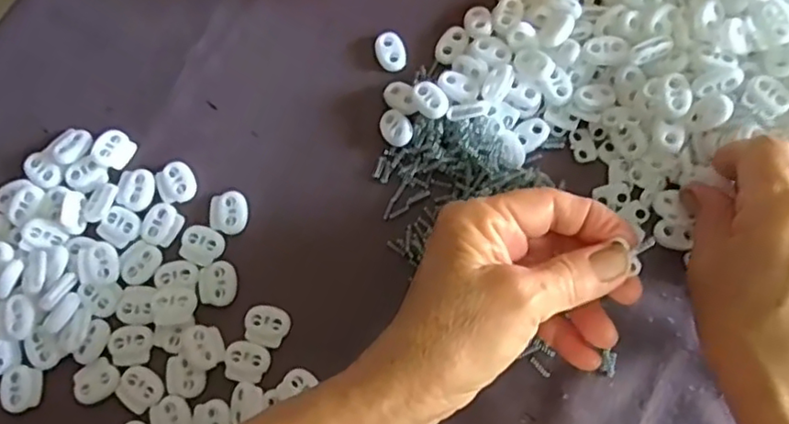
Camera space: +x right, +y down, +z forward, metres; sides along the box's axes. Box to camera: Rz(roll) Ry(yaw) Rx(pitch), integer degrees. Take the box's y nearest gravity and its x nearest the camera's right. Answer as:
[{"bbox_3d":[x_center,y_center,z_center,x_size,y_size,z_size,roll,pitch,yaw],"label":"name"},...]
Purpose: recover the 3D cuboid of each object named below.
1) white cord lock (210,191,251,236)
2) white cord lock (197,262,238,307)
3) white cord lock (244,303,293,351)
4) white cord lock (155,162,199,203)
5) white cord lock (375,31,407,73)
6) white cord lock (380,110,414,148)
[{"bbox_3d":[-0.086,0.000,0.328,0.020,0.005,0.022,-5,76,0],"label":"white cord lock"},{"bbox_3d":[-0.089,0.036,0.317,0.019,0.004,0.021,-9,76,-1],"label":"white cord lock"},{"bbox_3d":[-0.064,0.056,0.312,0.021,0.004,0.020,24,78,7],"label":"white cord lock"},{"bbox_3d":[-0.115,-0.015,0.333,0.020,0.006,0.020,-38,78,-8],"label":"white cord lock"},{"bbox_3d":[-0.002,-0.088,0.347,0.016,0.004,0.022,-15,76,-2],"label":"white cord lock"},{"bbox_3d":[0.001,-0.044,0.332,0.016,0.005,0.021,-40,68,12],"label":"white cord lock"}]

